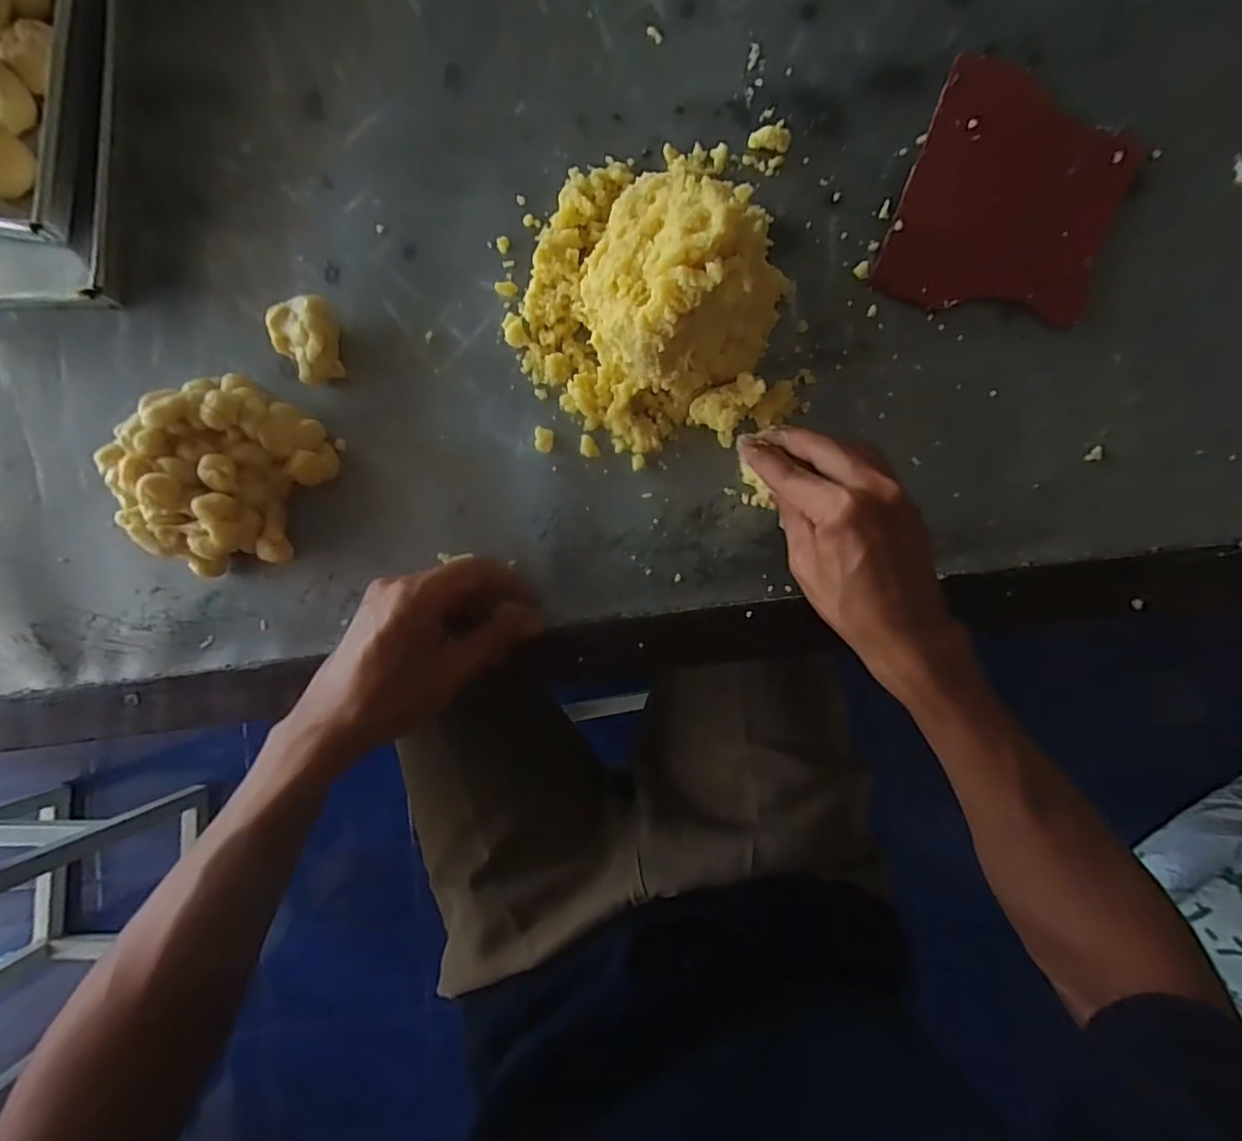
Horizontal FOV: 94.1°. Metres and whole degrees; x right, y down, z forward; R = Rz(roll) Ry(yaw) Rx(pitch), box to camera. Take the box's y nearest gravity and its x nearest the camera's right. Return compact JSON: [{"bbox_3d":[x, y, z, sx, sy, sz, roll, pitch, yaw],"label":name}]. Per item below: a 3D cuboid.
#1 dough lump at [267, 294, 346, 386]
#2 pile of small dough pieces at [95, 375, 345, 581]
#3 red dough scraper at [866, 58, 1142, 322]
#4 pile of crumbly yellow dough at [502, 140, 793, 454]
[{"bbox_3d":[-0.204,-0.153,0.382,0.044,0.032,0.045,0,86,1],"label":"dough lump"},{"bbox_3d":[-0.269,-0.067,0.370,0.135,0.048,0.119,27,87,3],"label":"pile of small dough pieces"},{"bbox_3d":[0.263,-0.250,0.390,0.134,0.006,0.172,21,87,3],"label":"red dough scraper"},{"bbox_3d":[0.026,-0.170,0.342,0.181,0.099,0.168,0,86,1],"label":"pile of crumbly yellow dough"}]

